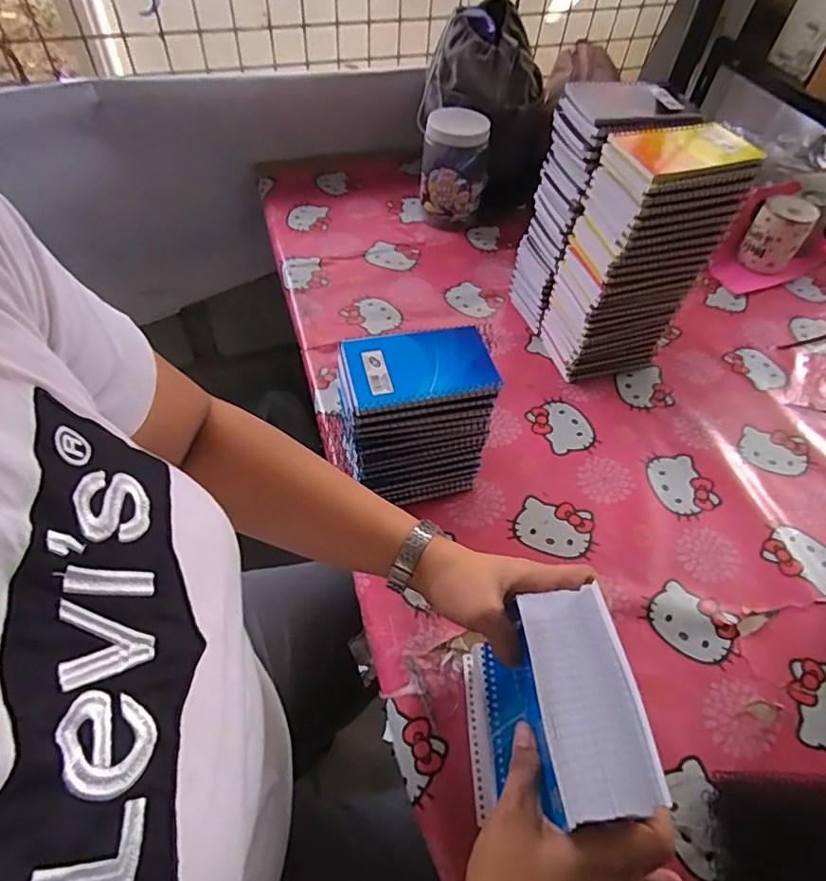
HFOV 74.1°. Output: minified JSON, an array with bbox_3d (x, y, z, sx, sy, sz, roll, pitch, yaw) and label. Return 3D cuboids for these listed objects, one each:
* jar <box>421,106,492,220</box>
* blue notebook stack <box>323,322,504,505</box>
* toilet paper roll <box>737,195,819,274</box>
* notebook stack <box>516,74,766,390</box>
[{"bbox_3d":[0.065,-0.431,0.881,0.101,0.153,0.084,7,53,2],"label":"jar"},{"bbox_3d":[-0.002,-0.015,0.559,0.135,0.175,0.082,-11,55,-11],"label":"blue notebook stack"},{"bbox_3d":[0.579,-0.325,0.878,0.078,0.106,0.066,31,58,18],"label":"toilet paper roll"},{"bbox_3d":[0.239,-0.244,0.678,0.129,0.282,0.199,-12,55,-12],"label":"notebook stack"}]

